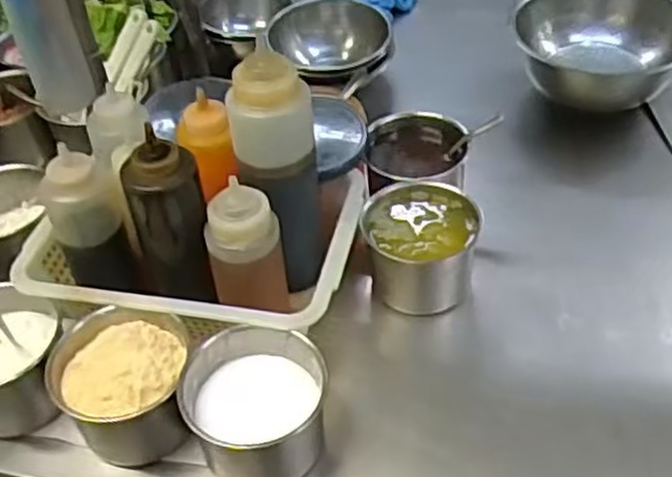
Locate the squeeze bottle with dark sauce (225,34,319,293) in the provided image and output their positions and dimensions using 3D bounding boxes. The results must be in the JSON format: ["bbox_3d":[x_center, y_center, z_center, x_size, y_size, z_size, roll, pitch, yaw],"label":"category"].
[{"bbox_3d":[-0.049,-0.061,0.717,0.069,0.215,0.080,-32,51,-24],"label":"squeeze bottle with dark sauce"}]

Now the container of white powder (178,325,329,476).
[{"bbox_3d":[-0.066,0.146,0.658,0.113,0.092,0.104,-1,46,4],"label":"container of white powder"}]

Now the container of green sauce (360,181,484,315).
[{"bbox_3d":[0.090,0.009,0.796,0.116,0.099,0.094,-3,45,2],"label":"container of green sauce"}]

